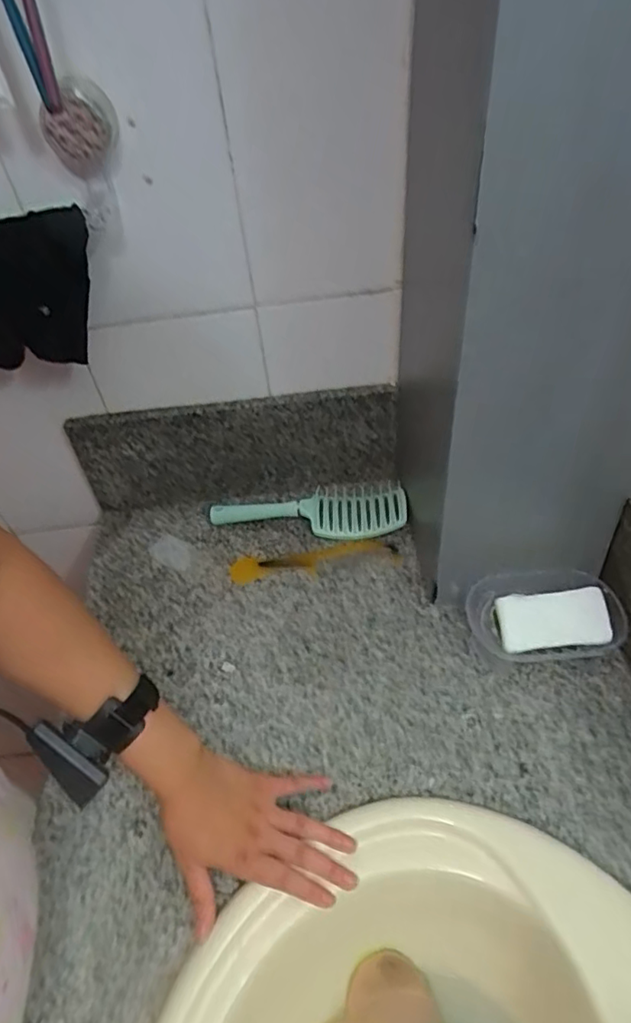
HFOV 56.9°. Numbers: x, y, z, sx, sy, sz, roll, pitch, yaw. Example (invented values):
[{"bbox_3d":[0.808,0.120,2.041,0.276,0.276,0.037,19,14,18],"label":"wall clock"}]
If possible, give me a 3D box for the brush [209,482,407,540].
[{"bbox_3d":[-0.008,-0.006,0.761,0.248,0.034,0.085,2,46,7],"label":"brush"}]

